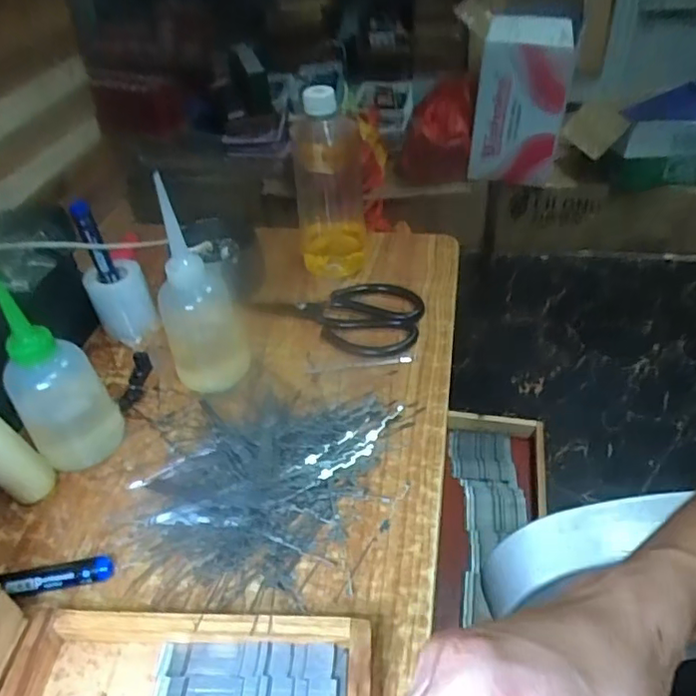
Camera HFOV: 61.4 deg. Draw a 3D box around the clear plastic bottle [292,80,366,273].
[{"bbox_3d":[-0.020,-0.161,0.584,0.070,0.174,0.051,-3,42,2],"label":"clear plastic bottle"}]

